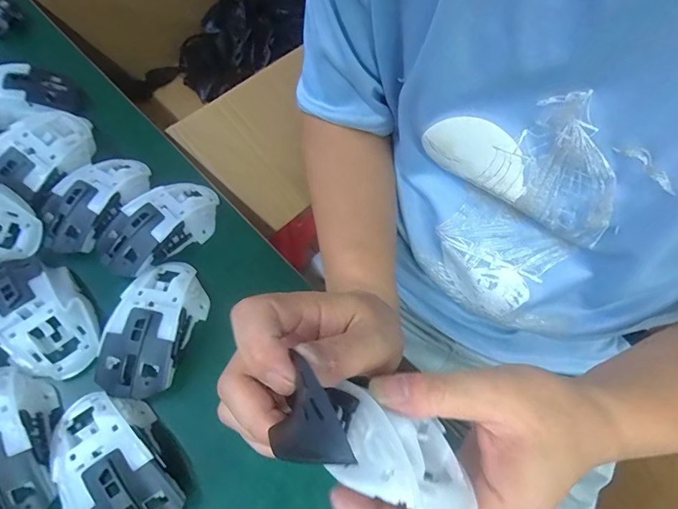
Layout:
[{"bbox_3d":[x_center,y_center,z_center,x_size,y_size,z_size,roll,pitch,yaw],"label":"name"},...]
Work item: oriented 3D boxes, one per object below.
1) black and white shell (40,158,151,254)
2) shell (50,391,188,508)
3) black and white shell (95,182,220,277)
[{"bbox_3d":[-0.228,-0.054,0.381,0.059,0.028,0.110,29,65,13],"label":"black and white shell"},{"bbox_3d":[-0.155,0.143,0.275,0.063,0.028,0.114,-32,67,-16],"label":"shell"},{"bbox_3d":[-0.166,-0.032,0.377,0.068,0.034,0.117,42,69,18],"label":"black and white shell"}]

